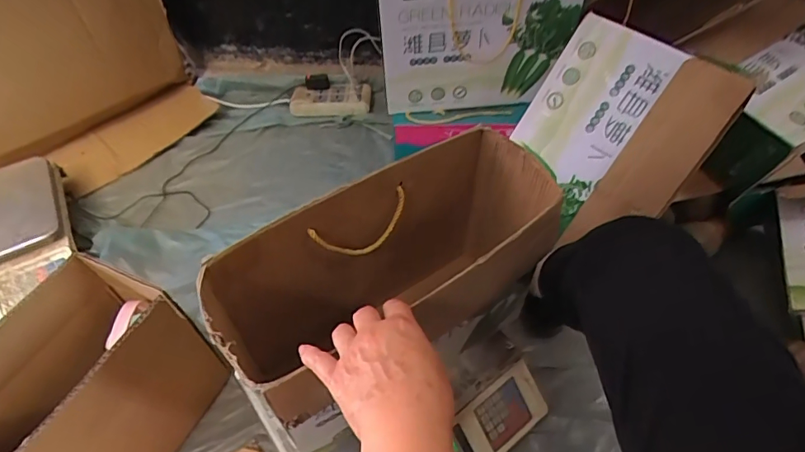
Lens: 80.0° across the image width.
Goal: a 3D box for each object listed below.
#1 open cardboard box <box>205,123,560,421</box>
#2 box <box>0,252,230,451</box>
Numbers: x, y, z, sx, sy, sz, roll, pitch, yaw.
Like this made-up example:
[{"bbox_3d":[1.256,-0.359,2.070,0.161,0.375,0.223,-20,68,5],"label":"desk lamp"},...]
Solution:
[{"bbox_3d":[-0.006,0.079,0.571,0.366,0.241,0.166,-27,57,-19],"label":"open cardboard box"},{"bbox_3d":[-0.393,0.225,0.611,0.164,0.248,0.258,21,56,16],"label":"box"}]

